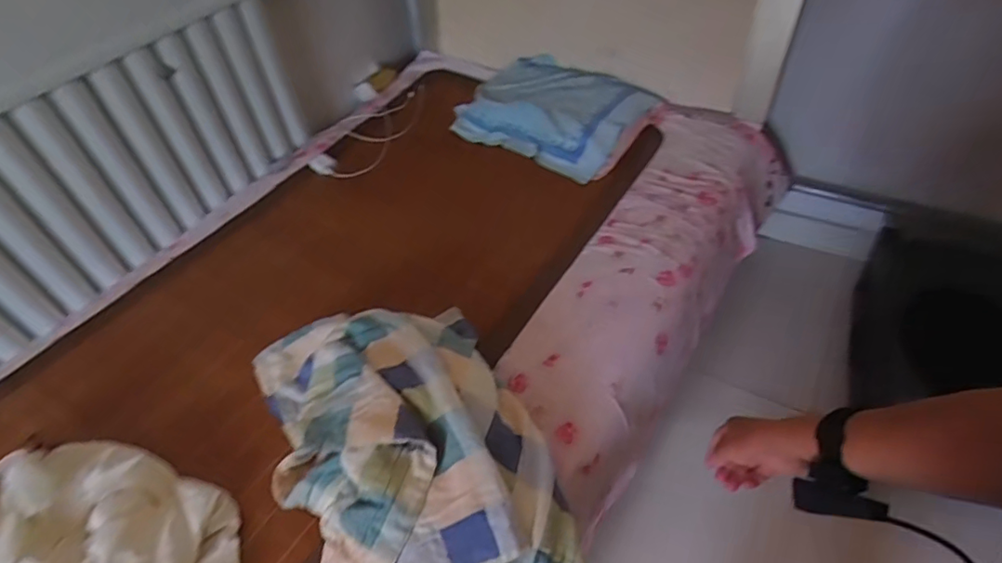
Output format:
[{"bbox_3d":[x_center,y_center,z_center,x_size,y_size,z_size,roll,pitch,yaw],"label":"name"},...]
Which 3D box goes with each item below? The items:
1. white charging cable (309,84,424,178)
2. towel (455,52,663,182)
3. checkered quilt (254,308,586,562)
[{"bbox_3d":[-0.427,-0.496,1.792,0.267,0.037,0.519,10,49,14],"label":"white charging cable"},{"bbox_3d":[0.140,-0.546,1.732,0.585,0.106,0.380,30,56,29],"label":"towel"},{"bbox_3d":[-0.152,0.291,0.908,0.408,0.170,0.717,-21,49,-13],"label":"checkered quilt"}]

